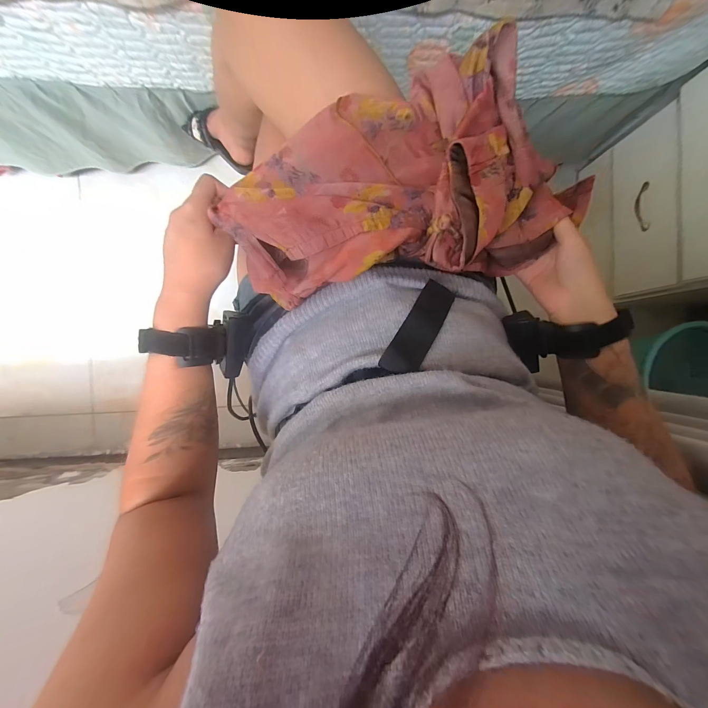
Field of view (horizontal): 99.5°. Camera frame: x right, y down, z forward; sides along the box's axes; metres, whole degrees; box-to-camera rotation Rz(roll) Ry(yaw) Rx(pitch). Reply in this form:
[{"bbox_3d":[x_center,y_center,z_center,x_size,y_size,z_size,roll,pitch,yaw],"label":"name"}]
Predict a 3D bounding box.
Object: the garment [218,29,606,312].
[{"bbox_3d":[0.058,-0.174,0.302,0.353,0.073,0.190,-11,91,-1],"label":"garment"}]

